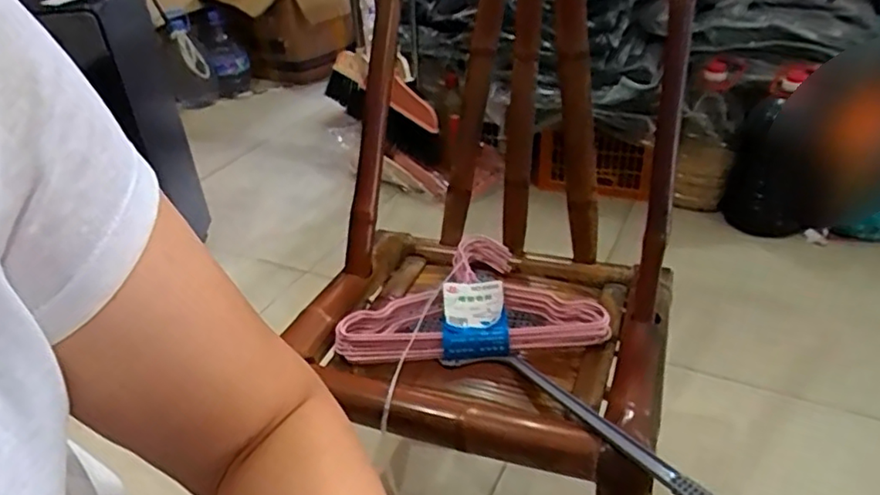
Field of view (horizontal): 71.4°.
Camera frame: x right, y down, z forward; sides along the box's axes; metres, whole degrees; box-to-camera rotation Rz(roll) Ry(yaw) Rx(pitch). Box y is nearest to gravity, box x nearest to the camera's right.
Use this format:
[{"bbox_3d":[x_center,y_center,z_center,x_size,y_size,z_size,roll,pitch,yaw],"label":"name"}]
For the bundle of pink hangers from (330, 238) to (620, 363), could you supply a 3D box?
[{"bbox_3d":[0.033,0.051,0.718,0.278,0.042,0.197,-4,31,2],"label":"bundle of pink hangers"}]

